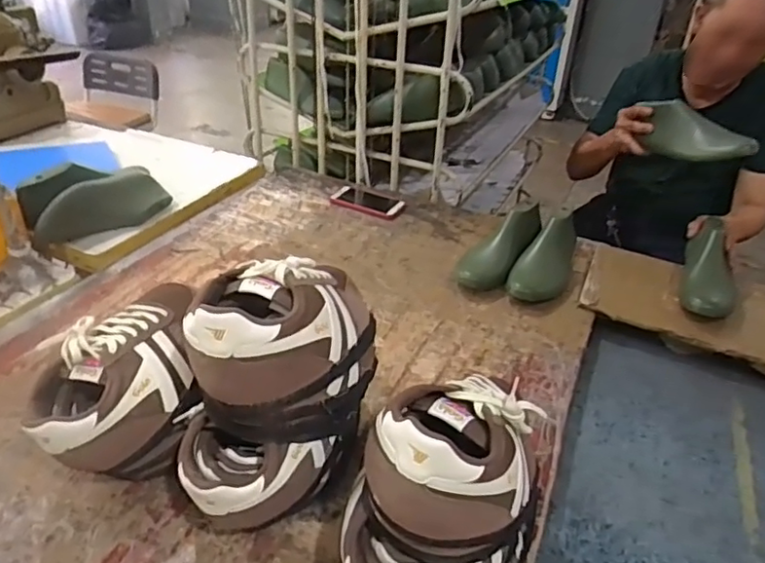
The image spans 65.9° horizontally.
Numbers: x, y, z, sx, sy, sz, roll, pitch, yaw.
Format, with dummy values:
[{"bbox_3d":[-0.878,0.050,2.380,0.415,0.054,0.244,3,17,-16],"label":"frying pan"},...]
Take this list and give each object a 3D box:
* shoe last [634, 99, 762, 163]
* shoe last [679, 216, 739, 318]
[{"bbox_3d":[0.612,-0.283,1.164,0.086,0.091,0.225,-13,36,-23],"label":"shoe last"},{"bbox_3d":[0.605,-0.014,1.079,0.096,0.088,0.246,16,35,20],"label":"shoe last"}]

